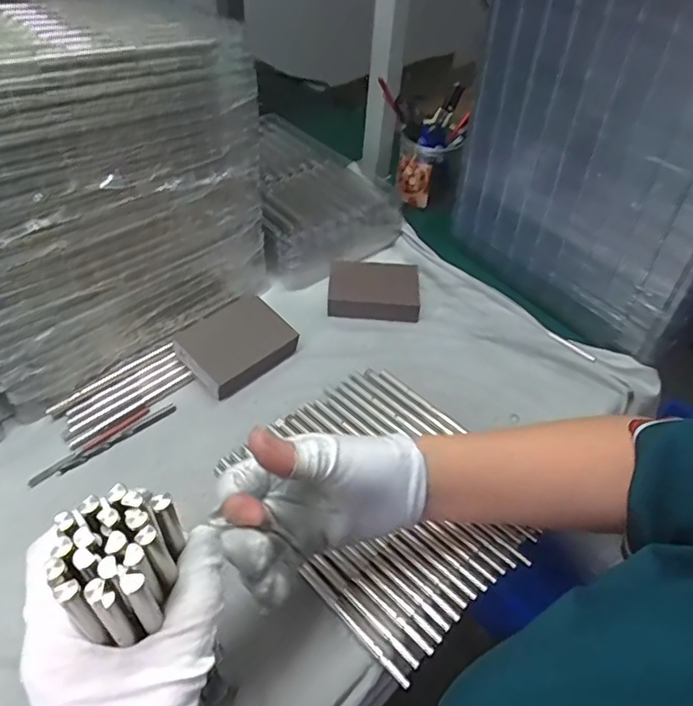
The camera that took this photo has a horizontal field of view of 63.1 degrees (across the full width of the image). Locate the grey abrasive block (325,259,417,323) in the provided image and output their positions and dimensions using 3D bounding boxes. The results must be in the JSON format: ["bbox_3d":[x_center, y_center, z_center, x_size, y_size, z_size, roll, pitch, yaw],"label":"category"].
[{"bbox_3d":[0.029,-0.069,0.612,0.096,0.028,0.072,5,47,-2],"label":"grey abrasive block"}]

